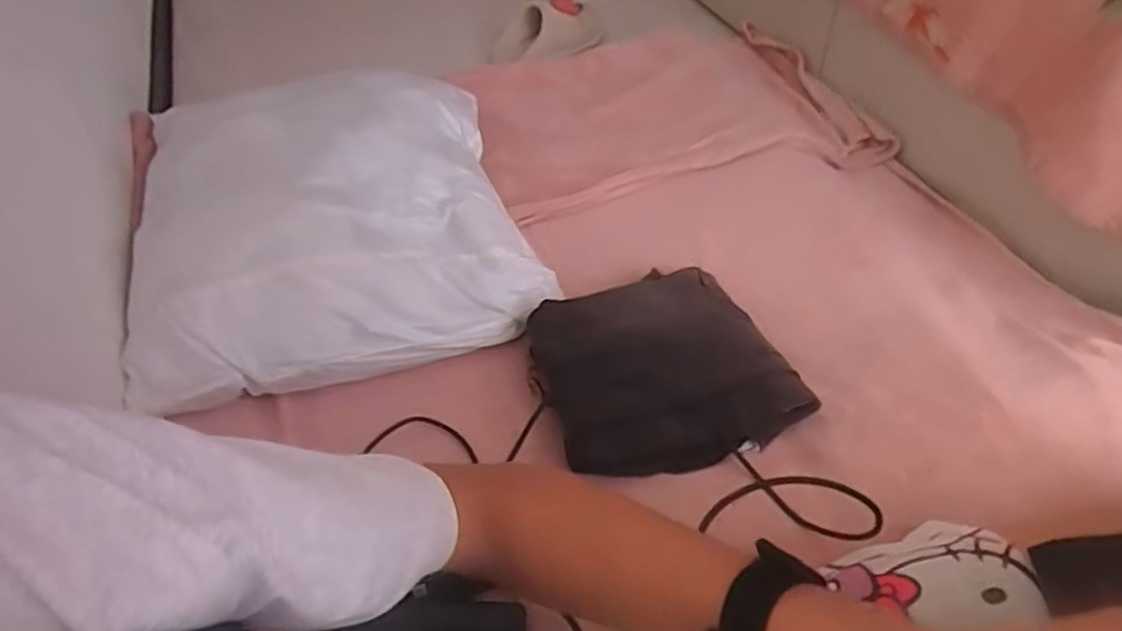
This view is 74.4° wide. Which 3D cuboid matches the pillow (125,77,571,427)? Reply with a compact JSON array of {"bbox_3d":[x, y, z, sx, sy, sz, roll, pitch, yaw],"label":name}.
[{"bbox_3d":[-0.265,-0.137,0.852,0.424,0.118,0.460,-13,46,-10],"label":"pillow"}]

